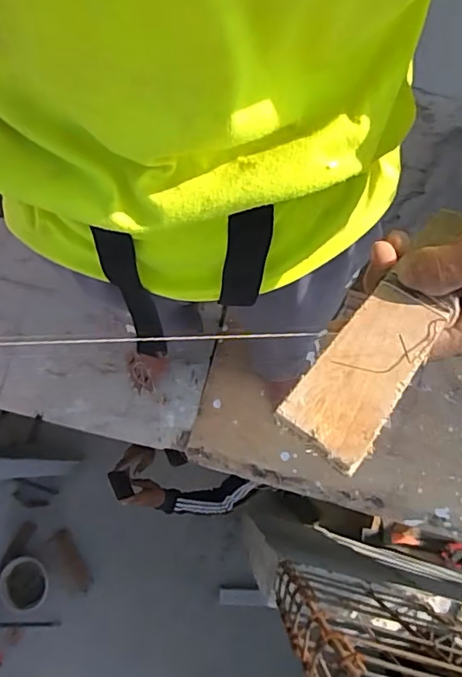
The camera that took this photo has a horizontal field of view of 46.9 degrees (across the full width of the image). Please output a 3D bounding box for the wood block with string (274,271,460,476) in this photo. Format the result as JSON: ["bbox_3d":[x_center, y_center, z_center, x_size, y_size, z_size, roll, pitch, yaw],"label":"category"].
[{"bbox_3d":[0.065,0.014,0.255,0.040,0.015,0.119,28,49,20],"label":"wood block with string"}]

